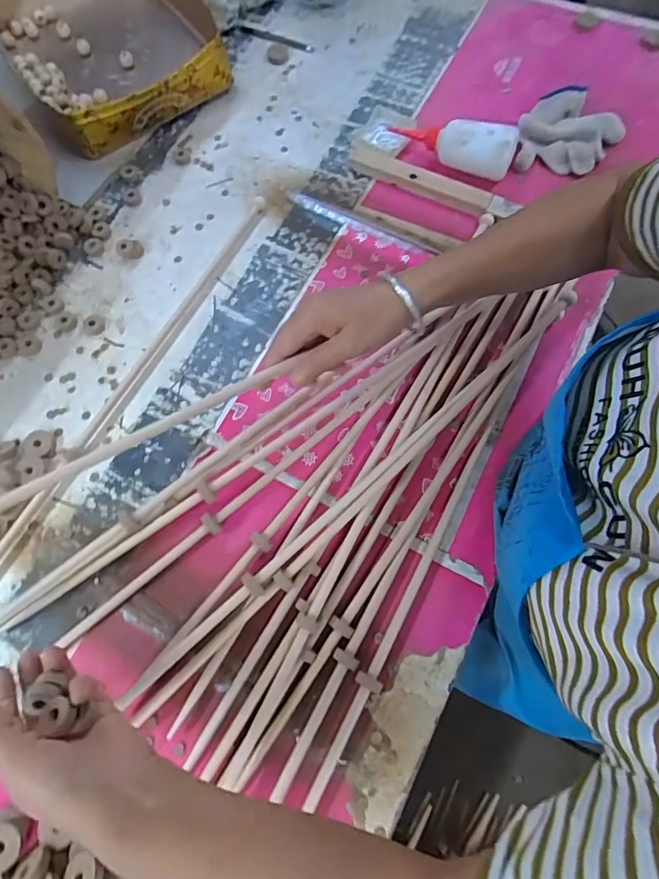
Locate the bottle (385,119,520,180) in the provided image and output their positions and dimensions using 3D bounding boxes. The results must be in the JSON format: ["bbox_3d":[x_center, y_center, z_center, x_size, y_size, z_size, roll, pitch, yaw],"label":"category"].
[{"bbox_3d":[0.167,-0.415,0.623,0.183,0.058,0.049,29,72,21],"label":"bottle"}]

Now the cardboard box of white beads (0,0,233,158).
[{"bbox_3d":[-0.357,-0.645,0.723,0.305,0.081,0.389,-35,74,-9],"label":"cardboard box of white beads"}]

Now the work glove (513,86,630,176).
[{"bbox_3d":[0.340,-0.439,0.632,0.139,0.032,0.132,7,72,4],"label":"work glove"}]

